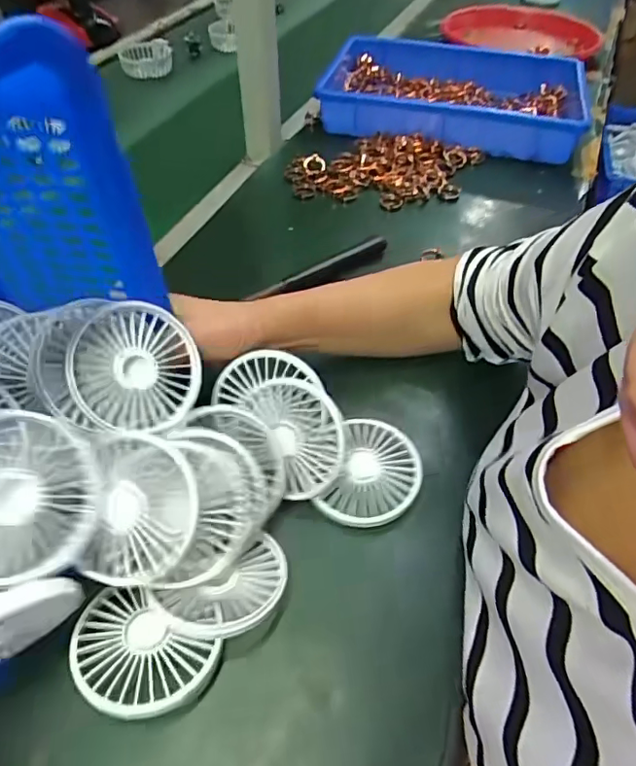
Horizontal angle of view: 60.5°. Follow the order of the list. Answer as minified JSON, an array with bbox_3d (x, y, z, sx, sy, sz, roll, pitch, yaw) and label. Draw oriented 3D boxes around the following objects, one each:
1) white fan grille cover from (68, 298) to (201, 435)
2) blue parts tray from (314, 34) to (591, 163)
[{"bbox_3d":[-0.125,-0.010,0.372,0.085,0.023,0.083,5,84,-39],"label":"white fan grille cover"},{"bbox_3d":[0.208,-0.452,0.845,0.381,0.061,0.277,12,50,10],"label":"blue parts tray"}]

